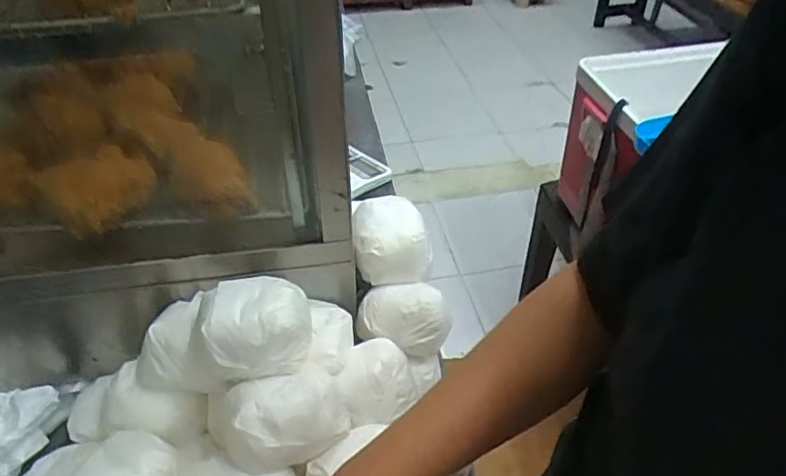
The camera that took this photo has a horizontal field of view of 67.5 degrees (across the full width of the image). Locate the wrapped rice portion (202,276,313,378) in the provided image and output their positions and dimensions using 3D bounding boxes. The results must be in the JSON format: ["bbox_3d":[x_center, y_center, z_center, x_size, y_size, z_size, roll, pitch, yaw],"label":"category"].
[{"bbox_3d":[-0.100,0.068,0.444,0.075,0.063,0.067,-4,40,-5],"label":"wrapped rice portion"}]

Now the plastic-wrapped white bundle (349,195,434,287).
[{"bbox_3d":[-0.004,0.000,0.556,0.068,0.051,0.065,-9,40,-10],"label":"plastic-wrapped white bundle"}]

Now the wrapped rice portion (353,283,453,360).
[{"bbox_3d":[0.009,0.071,0.539,0.083,0.046,0.058,-5,40,-5],"label":"wrapped rice portion"}]

